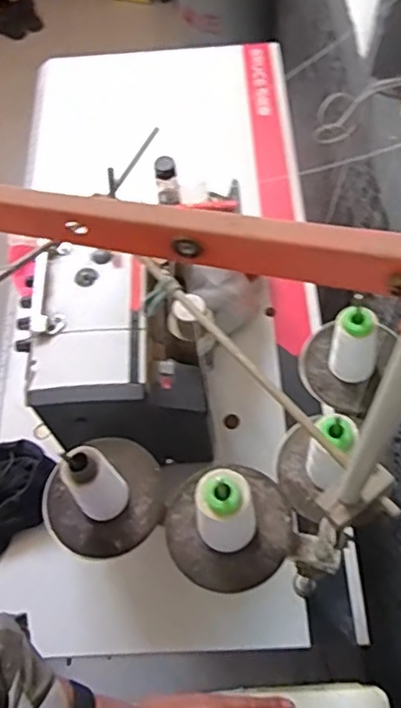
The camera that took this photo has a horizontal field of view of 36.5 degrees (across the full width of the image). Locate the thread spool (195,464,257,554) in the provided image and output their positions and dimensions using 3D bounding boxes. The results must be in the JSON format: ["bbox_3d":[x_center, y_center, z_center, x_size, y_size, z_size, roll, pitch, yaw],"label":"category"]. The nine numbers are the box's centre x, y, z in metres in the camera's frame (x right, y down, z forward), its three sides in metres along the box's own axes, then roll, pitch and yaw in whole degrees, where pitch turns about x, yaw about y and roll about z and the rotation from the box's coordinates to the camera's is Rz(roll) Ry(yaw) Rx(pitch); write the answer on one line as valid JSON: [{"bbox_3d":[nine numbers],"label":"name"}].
[{"bbox_3d":[0.026,0.147,0.568,0.052,0.102,0.052,-1,61,3],"label":"thread spool"}]

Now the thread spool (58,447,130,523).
[{"bbox_3d":[-0.103,0.125,0.590,0.050,0.113,0.044,-33,64,-14],"label":"thread spool"}]

